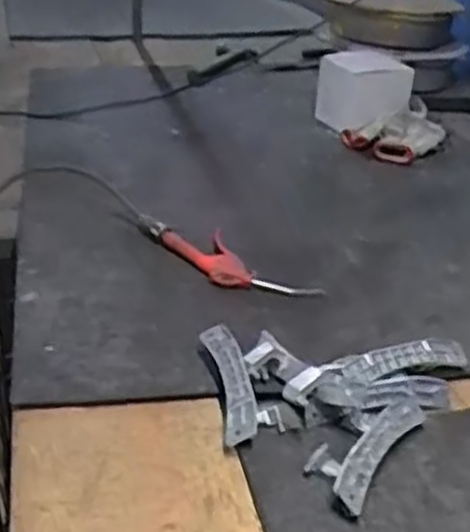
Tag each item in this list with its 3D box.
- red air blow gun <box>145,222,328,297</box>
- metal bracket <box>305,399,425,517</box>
[{"bbox_3d":[-0.007,-0.010,1.009,0.236,0.032,0.080,25,36,34],"label":"red air blow gun"},{"bbox_3d":[0.120,0.160,0.731,0.061,0.028,0.157,19,33,27],"label":"metal bracket"}]

